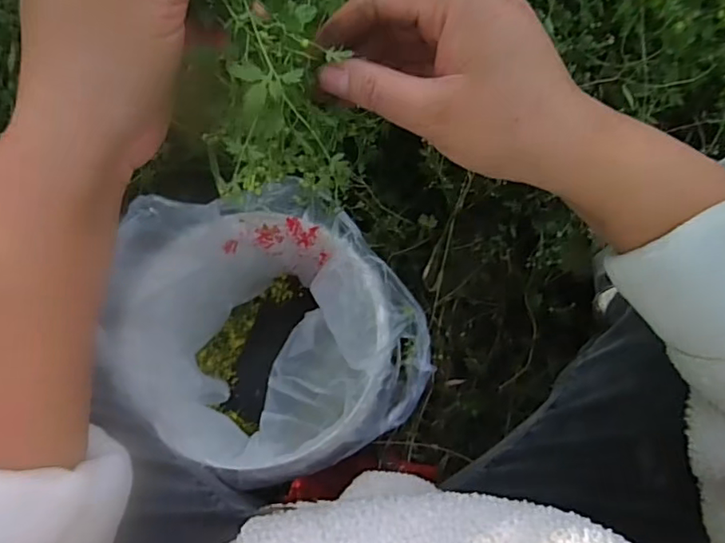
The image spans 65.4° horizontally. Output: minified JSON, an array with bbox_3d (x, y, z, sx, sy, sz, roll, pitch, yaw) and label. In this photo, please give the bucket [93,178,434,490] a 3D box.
[{"bbox_3d":[-0.094,0.053,0.571,0.227,0.214,0.287,-42,92,-7],"label":"bucket"}]

